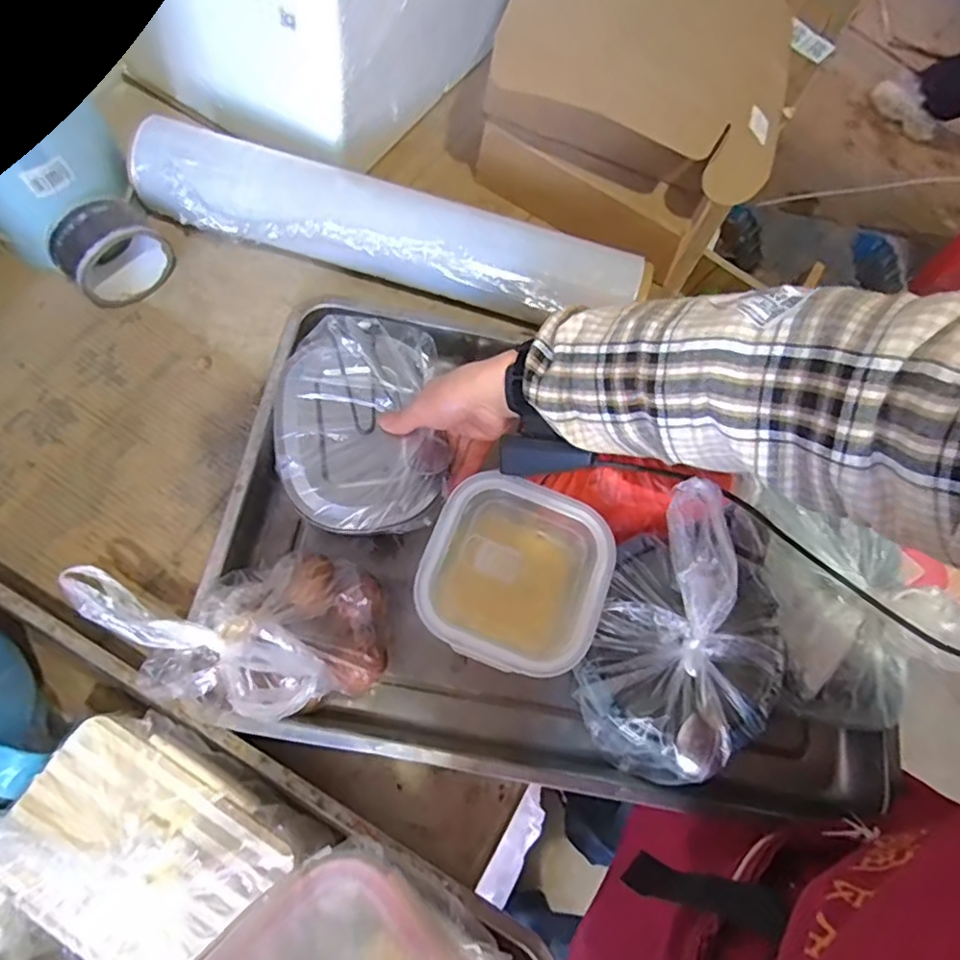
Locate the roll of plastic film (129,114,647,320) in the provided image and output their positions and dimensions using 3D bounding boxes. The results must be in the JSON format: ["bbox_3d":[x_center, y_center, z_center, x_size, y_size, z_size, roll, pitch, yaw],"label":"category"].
[{"bbox_3d":[-0.085,-0.245,0.605,0.503,0.095,0.091,14,68,4],"label":"roll of plastic film"}]

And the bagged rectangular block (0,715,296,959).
[{"bbox_3d":[-0.227,0.240,0.393,0.167,0.036,0.120,34,71,11],"label":"bagged rectangular block"}]

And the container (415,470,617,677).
[{"bbox_3d":[0.028,0.070,0.453,0.134,0.048,0.133,19,69,6],"label":"container"}]

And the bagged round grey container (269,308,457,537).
[{"bbox_3d":[-0.097,-0.050,0.524,0.149,0.052,0.189,-2,68,-3],"label":"bagged round grey container"}]

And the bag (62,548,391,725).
[{"bbox_3d":[-0.161,0.110,0.434,0.176,0.133,0.124,-16,69,-8],"label":"bag"}]

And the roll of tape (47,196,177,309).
[{"bbox_3d":[-0.358,-0.223,0.585,0.064,0.075,0.097,35,71,12],"label":"roll of tape"}]

